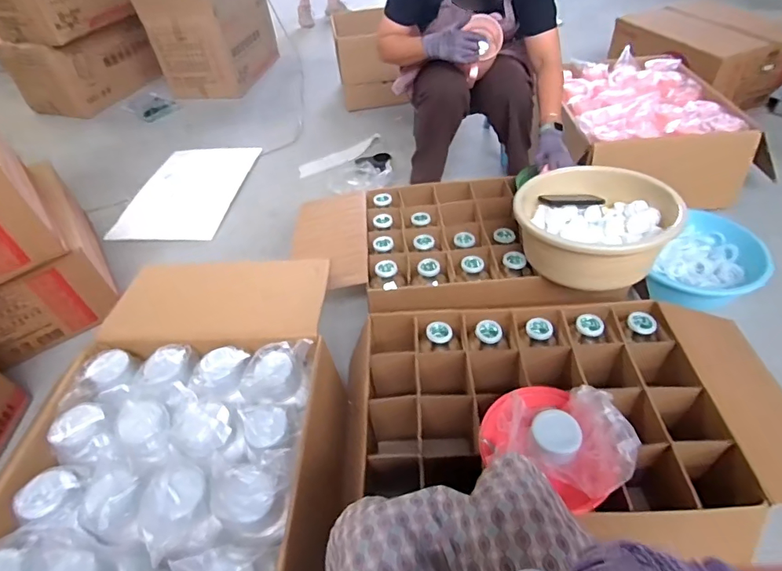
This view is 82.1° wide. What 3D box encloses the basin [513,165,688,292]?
[{"bbox_3d":[0.480,-0.134,1.107,0.354,0.170,0.324,28,55,29],"label":"basin"}]

